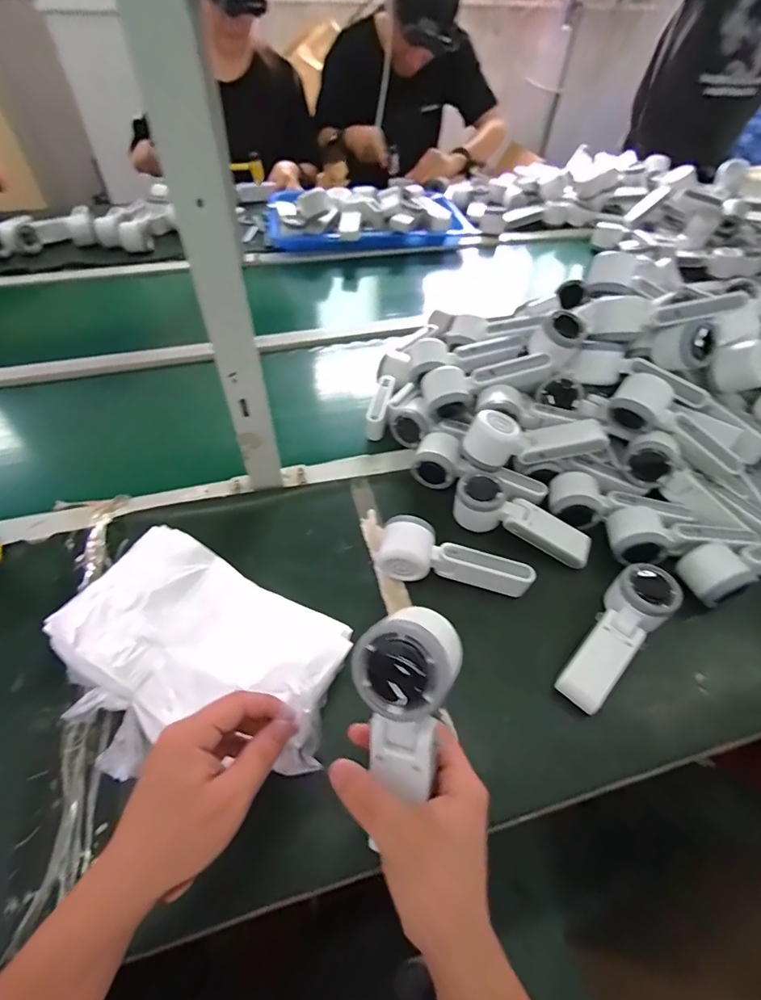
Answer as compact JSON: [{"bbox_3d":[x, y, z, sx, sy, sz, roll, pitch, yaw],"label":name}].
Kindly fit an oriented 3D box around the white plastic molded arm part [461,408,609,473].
[{"bbox_3d":[0.186,-0.070,0.578,0.165,0.055,0.051,-2,51,-4],"label":"white plastic molded arm part"}]

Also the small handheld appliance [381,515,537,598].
[{"bbox_3d":[0.083,0.070,0.522,0.167,0.048,0.062,14,51,9],"label":"small handheld appliance"}]

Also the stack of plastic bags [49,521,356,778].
[{"bbox_3d":[-0.166,0.149,0.425,0.246,0.063,0.186,22,53,15],"label":"stack of plastic bags"}]

